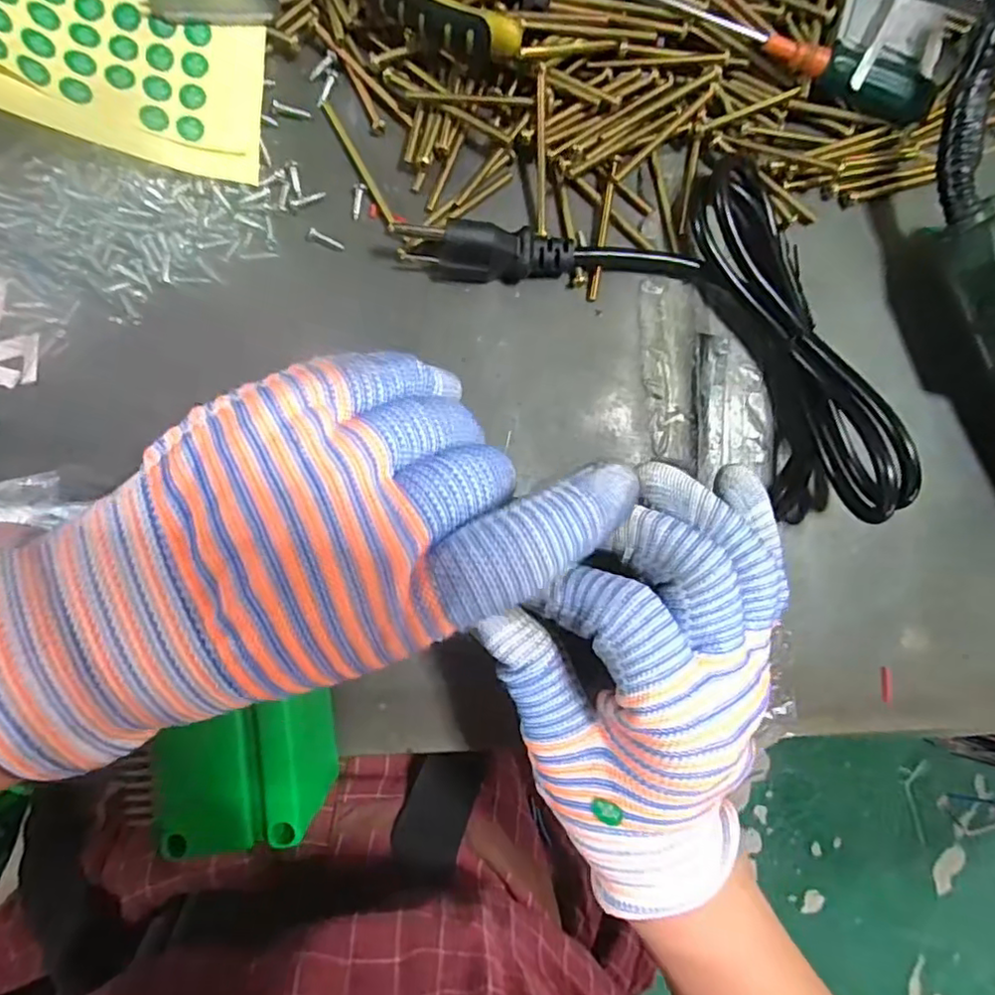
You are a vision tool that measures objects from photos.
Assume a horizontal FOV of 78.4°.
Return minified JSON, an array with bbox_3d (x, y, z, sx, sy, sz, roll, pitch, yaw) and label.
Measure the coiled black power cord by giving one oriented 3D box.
[{"bbox_3d":[0.079,-0.083,0.237,0.210,0.040,0.102,34,89,-5],"label":"coiled black power cord"}]

